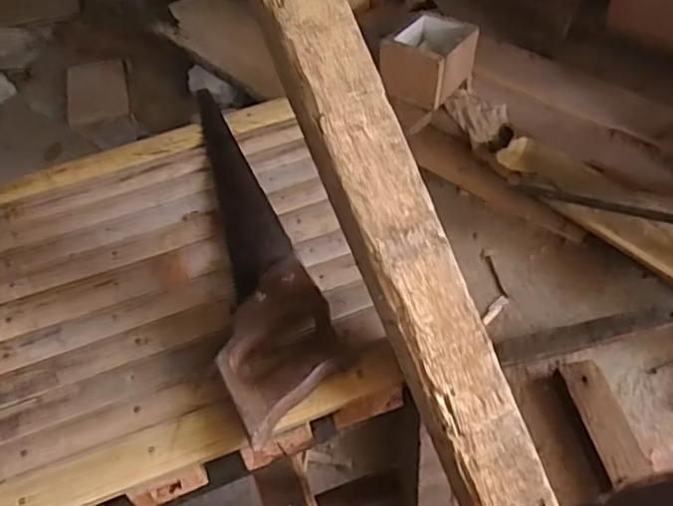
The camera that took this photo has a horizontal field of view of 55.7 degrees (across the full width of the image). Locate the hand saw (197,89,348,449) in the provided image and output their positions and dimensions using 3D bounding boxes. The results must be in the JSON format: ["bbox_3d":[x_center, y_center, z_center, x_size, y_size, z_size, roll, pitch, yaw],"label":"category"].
[{"bbox_3d":[-0.080,-0.021,0.560,0.084,0.023,0.390,-16,51,-8],"label":"hand saw"}]

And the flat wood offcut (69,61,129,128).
[{"bbox_3d":[-0.540,-0.367,1.437,0.132,0.006,0.233,-15,51,-7],"label":"flat wood offcut"}]

